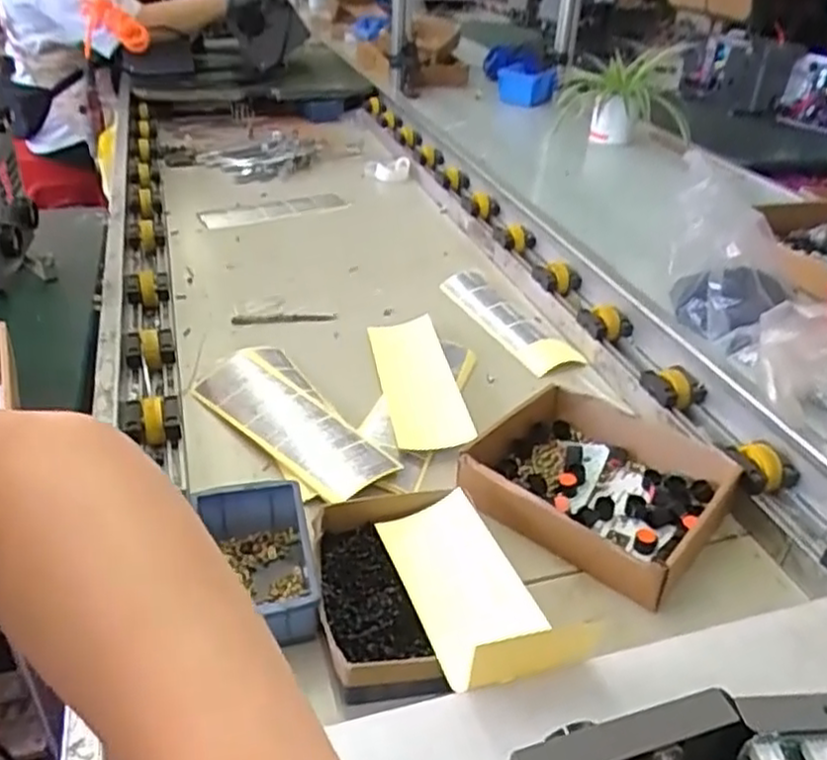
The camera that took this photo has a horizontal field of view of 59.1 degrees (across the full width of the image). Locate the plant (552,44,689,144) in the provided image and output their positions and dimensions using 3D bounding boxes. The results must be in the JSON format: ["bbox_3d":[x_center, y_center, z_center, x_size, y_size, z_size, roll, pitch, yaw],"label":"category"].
[{"bbox_3d":[0.427,-0.559,1.475,0.258,0.169,0.196,14,35,16],"label":"plant"}]

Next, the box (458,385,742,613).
[{"bbox_3d":[0.177,0.096,0.698,0.208,0.056,0.205,29,41,33],"label":"box"}]

